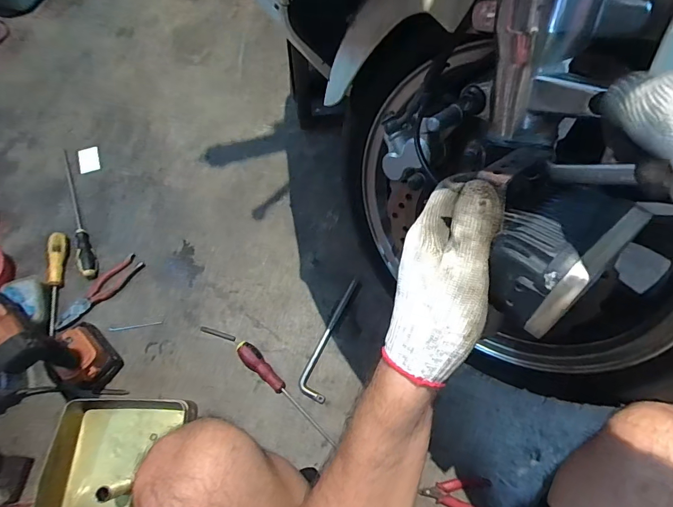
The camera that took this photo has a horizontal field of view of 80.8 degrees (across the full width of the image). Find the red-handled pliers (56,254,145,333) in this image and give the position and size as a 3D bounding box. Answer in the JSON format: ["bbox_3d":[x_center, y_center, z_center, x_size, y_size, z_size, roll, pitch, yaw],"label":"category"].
[{"bbox_3d":[-0.480,0.075,0.795,0.190,0.025,0.044,-40,75,-14],"label":"red-handled pliers"}]

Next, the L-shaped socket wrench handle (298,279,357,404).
[{"bbox_3d":[-0.013,0.163,0.777,0.054,0.017,0.242,18,69,7],"label":"L-shaped socket wrench handle"}]

